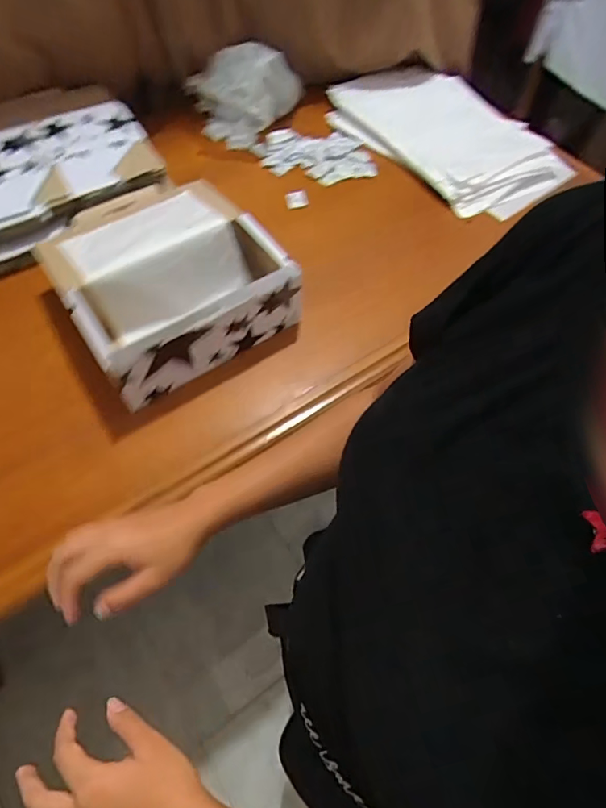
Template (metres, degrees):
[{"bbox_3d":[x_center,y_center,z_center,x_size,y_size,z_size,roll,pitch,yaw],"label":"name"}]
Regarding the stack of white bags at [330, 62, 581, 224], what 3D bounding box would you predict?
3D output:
[{"bbox_3d":[0.280,-0.539,0.983,0.289,0.032,0.461,-30,64,-18],"label":"stack of white bags"}]

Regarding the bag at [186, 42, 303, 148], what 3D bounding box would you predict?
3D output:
[{"bbox_3d":[-0.109,-0.594,0.939,0.208,0.142,0.127,-1,59,-2],"label":"bag"}]

